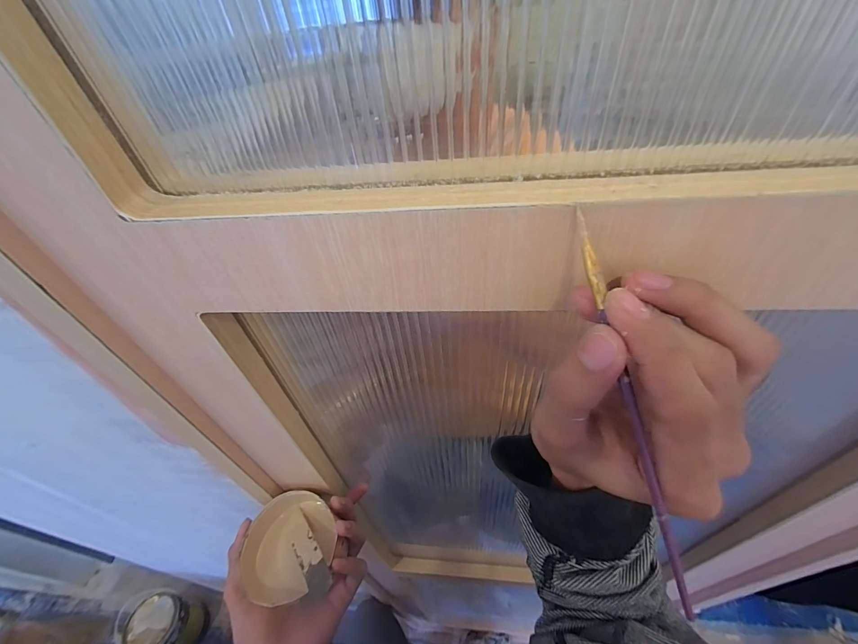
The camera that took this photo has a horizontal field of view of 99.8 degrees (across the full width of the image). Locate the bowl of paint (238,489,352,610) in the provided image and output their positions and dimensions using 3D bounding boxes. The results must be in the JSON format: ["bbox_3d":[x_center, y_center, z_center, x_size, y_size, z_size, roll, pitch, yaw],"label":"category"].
[{"bbox_3d":[-0.127,0.199,0.325,0.085,0.042,0.082,-3,45,3],"label":"bowl of paint"}]

